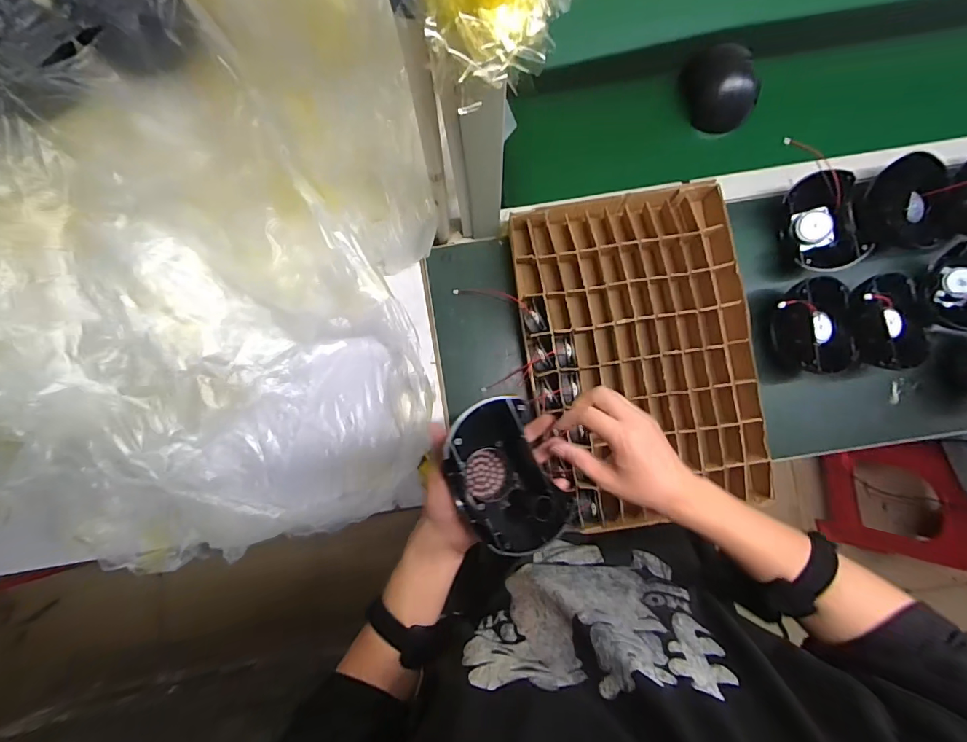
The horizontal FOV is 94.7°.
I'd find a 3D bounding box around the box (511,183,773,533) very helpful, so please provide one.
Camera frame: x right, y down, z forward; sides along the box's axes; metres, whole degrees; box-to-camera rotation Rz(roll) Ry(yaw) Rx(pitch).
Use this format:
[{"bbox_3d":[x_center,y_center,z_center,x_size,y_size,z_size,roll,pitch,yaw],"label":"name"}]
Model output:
[{"bbox_3d":[0.223,-0.026,0.648,0.311,0.054,0.448,-9,87,0],"label":"box"}]

